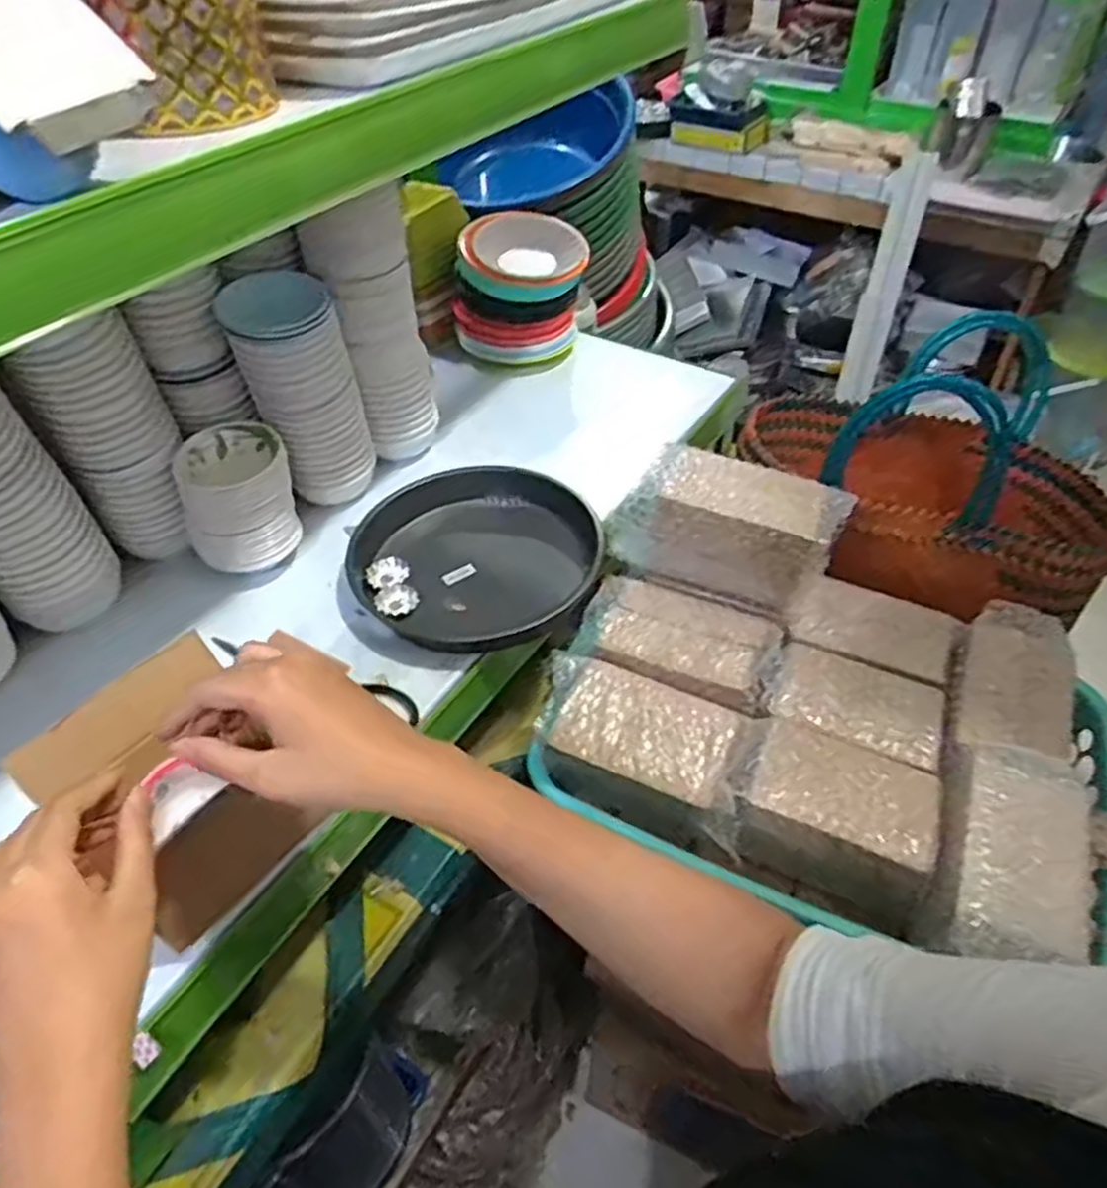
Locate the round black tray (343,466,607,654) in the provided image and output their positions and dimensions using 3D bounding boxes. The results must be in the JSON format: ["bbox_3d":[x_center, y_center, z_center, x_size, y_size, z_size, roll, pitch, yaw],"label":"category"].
[{"bbox_3d":[-0.069,-0.032,0.697,0.189,0.051,0.195,0,45,0],"label":"round black tray"}]

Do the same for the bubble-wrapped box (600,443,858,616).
[{"bbox_3d":[0.149,-0.059,0.697,0.185,0.101,0.082,17,48,16],"label":"bubble-wrapped box"}]

